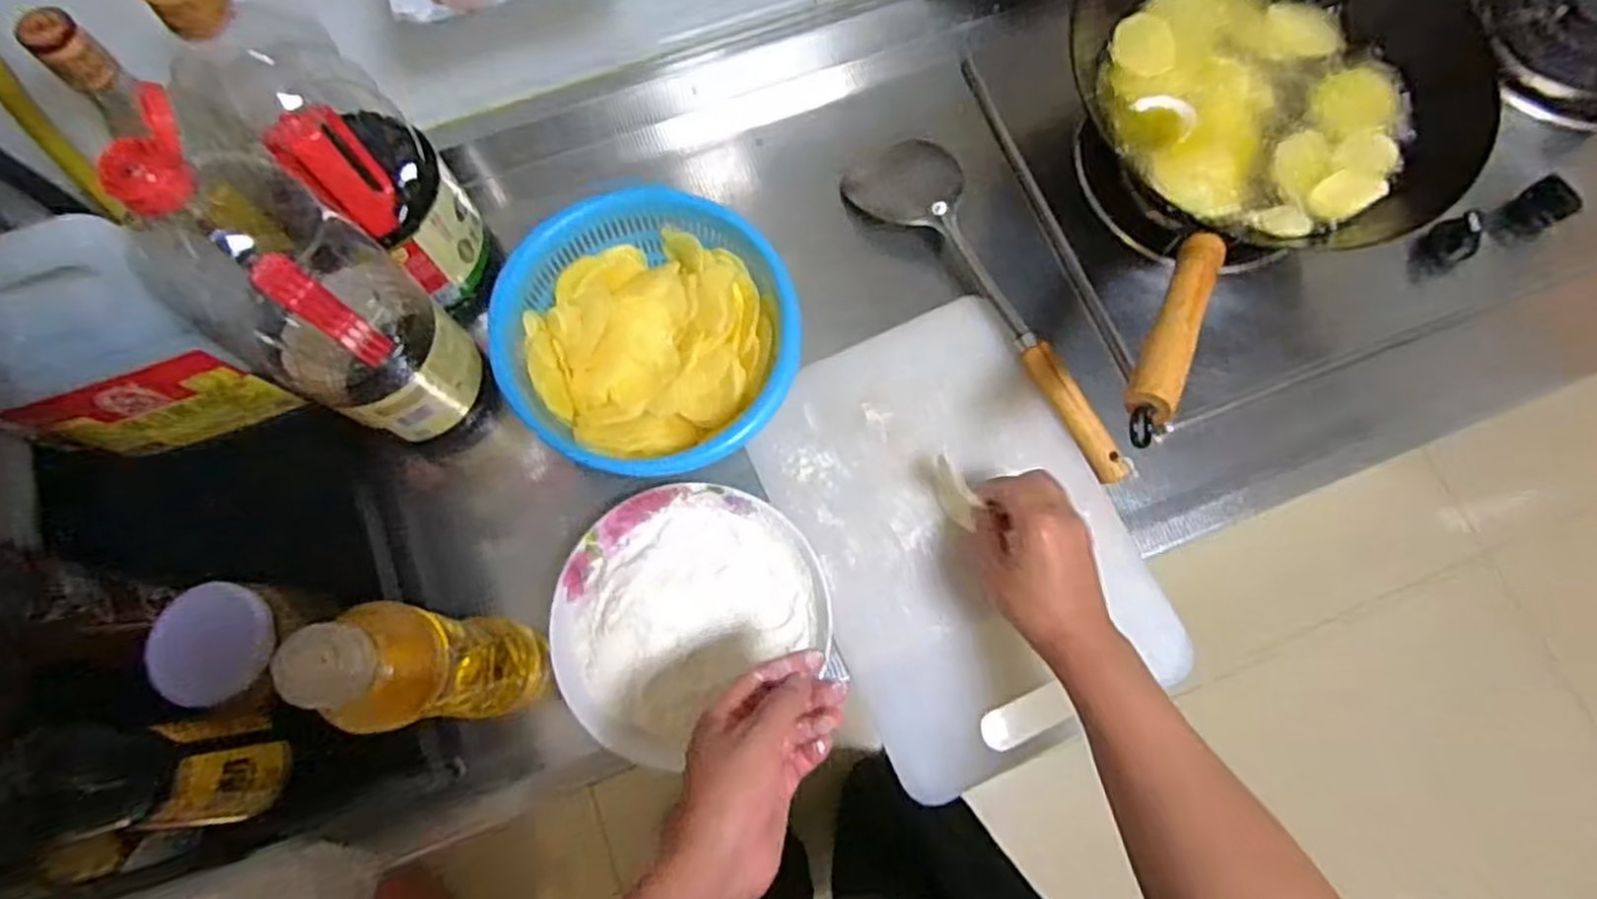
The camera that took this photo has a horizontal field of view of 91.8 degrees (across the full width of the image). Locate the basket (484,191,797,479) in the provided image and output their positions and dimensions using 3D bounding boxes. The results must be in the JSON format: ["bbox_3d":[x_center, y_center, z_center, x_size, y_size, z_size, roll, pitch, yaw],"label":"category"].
[{"bbox_3d":[-0.113,-0.083,0.593,0.199,0.084,0.218,0,75,-1],"label":"basket"}]

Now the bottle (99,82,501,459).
[{"bbox_3d":[-0.298,-0.084,0.500,0.101,0.304,0.099,32,76,7],"label":"bottle"}]

